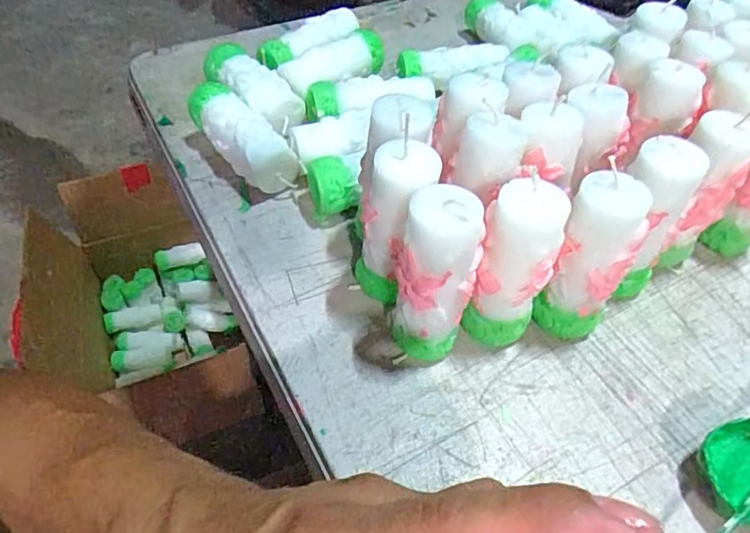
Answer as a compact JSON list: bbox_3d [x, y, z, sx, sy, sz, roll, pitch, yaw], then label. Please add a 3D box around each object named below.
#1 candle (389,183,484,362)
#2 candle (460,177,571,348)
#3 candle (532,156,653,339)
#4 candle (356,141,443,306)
[{"bbox_3d":[0.031,0.008,0.309,0.045,0.109,0.038,8,49,2],"label":"candle"},{"bbox_3d":[0.076,0.004,0.316,0.040,0.109,0.035,11,49,5],"label":"candle"},{"bbox_3d":[0.124,-0.001,0.325,0.039,0.107,0.034,21,51,13],"label":"candle"},{"bbox_3d":[0.013,-0.019,0.331,0.039,0.110,0.033,-19,53,-19],"label":"candle"}]

